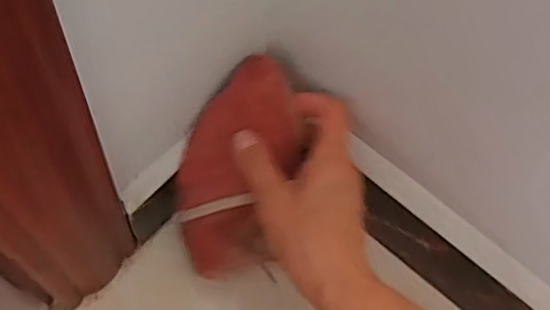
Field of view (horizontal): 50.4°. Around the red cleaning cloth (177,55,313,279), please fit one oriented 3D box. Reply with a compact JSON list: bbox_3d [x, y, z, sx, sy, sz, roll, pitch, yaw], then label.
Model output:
[{"bbox_3d":[-0.027,0.011,0.390,0.076,0.034,0.150,18,102,5],"label":"red cleaning cloth"}]

